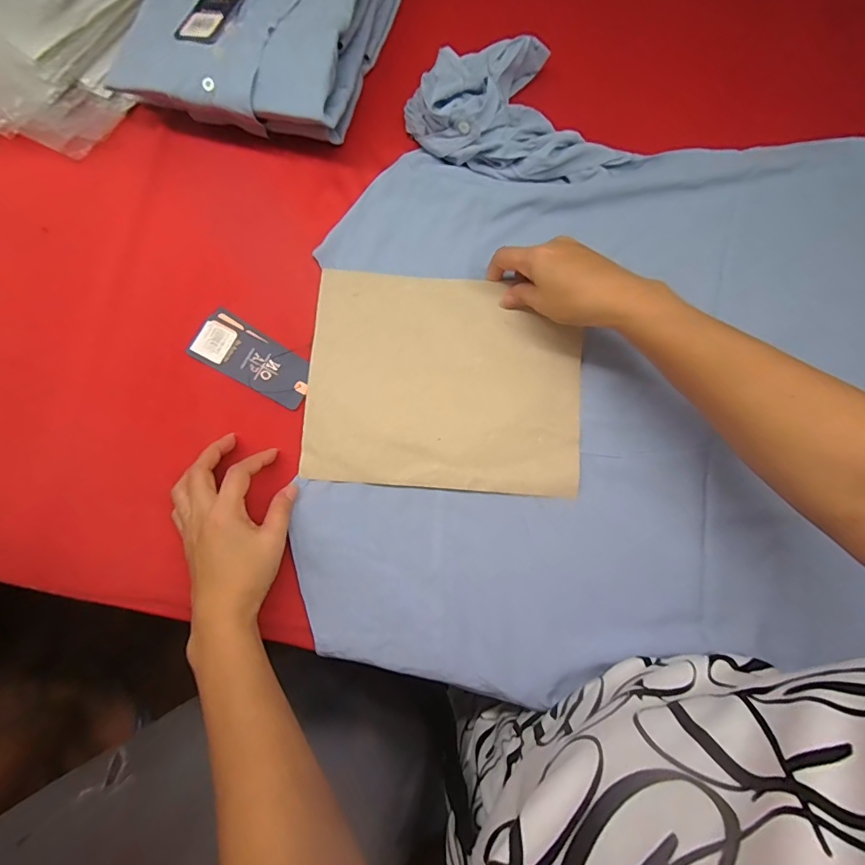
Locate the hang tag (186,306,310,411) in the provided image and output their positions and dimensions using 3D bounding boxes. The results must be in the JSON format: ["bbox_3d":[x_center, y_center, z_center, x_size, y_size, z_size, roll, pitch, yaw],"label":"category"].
[{"bbox_3d":[-0.169,-0.070,0.420,0.119,0.004,0.052,31,82,4],"label":"hang tag"}]

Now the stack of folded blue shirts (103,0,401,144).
[{"bbox_3d":[-0.170,-0.423,0.453,0.224,0.069,0.268,13,74,1],"label":"stack of folded blue shirts"}]

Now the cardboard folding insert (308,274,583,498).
[{"bbox_3d":[0.013,-0.048,0.414,0.249,0.010,0.196,5,81,0],"label":"cardboard folding insert"}]

